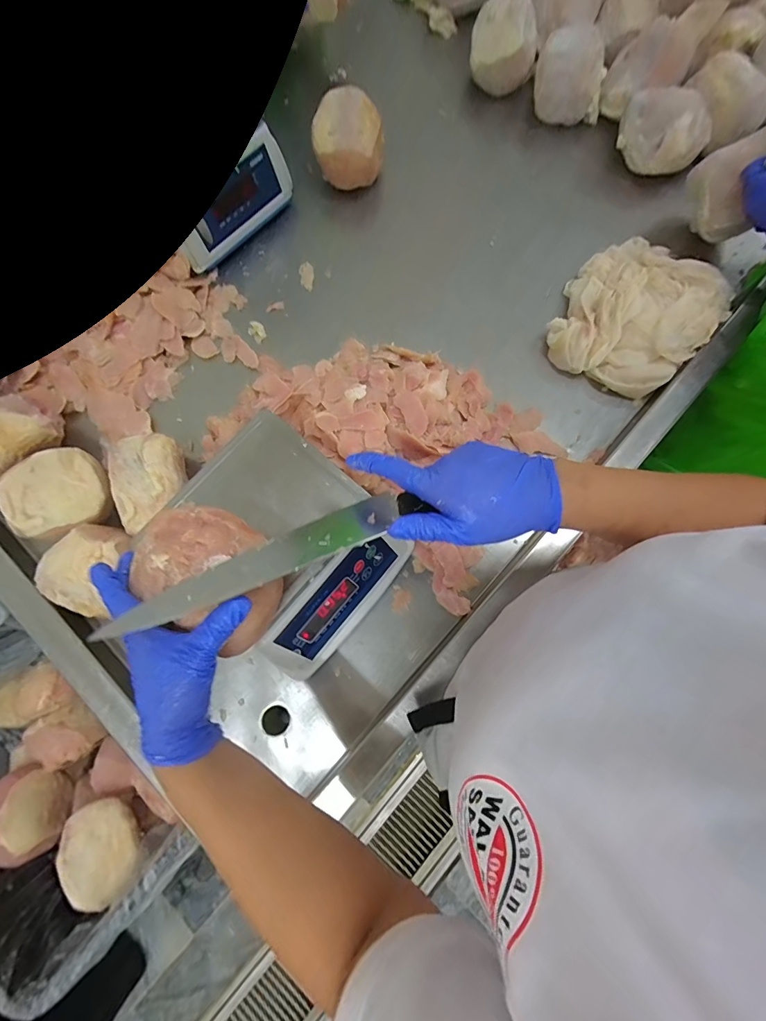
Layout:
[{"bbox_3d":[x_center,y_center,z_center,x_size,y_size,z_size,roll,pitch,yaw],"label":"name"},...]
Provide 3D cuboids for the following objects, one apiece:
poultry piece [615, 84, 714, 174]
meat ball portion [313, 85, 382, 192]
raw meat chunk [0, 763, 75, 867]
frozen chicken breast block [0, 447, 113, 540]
[{"bbox_3d":[0.481,-0.653,0.704,0.144,0.097,0.082,37,79,9],"label":"poultry piece"},{"bbox_3d":[-0.058,-0.628,0.709,0.113,0.091,0.134,-1,76,0],"label":"meat ball portion"},{"bbox_3d":[-0.579,0.489,0.666,0.094,0.092,0.131,-19,77,-4],"label":"raw meat chunk"},{"bbox_3d":[-0.436,-0.025,0.551,0.114,0.049,0.118,-25,84,-28],"label":"frozen chicken breast block"}]

